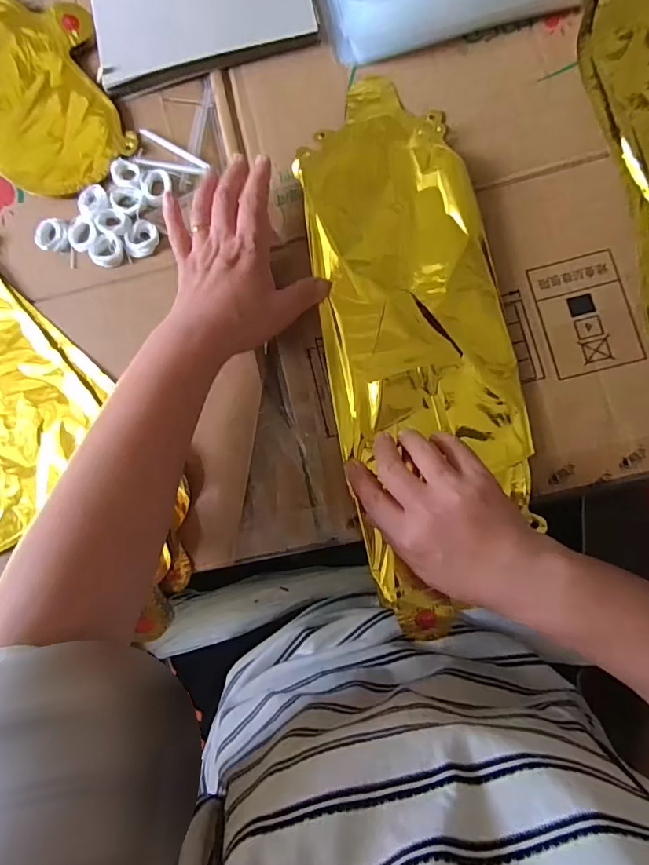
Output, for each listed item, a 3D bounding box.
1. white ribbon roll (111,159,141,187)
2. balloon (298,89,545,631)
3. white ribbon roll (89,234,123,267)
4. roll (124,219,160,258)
[{"bbox_3d":[-0.170,-0.222,0.412,0.022,0.005,0.029,-44,81,-2],"label":"white ribbon roll"},{"bbox_3d":[0.072,-0.074,0.377,0.138,0.026,0.435,-9,83,4],"label":"balloon"},{"bbox_3d":[-0.184,-0.153,0.405,0.031,0.006,0.026,23,85,8],"label":"white ribbon roll"},{"bbox_3d":[-0.152,-0.161,0.401,0.024,0.008,0.031,34,86,9],"label":"roll"}]

